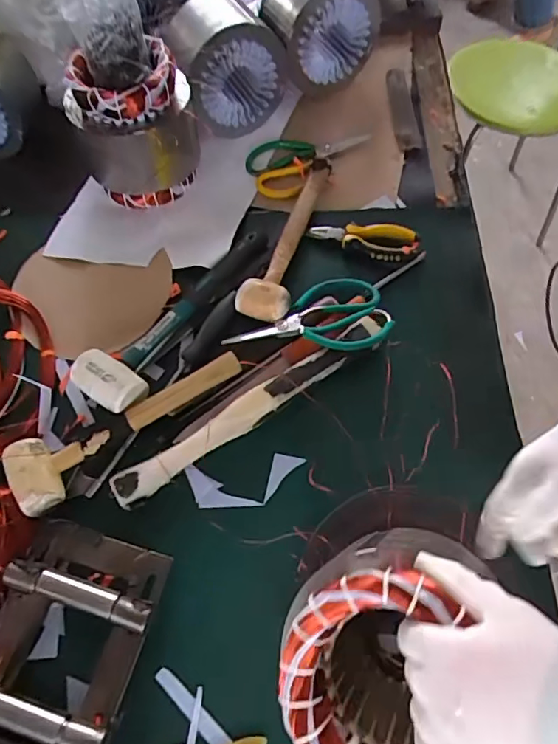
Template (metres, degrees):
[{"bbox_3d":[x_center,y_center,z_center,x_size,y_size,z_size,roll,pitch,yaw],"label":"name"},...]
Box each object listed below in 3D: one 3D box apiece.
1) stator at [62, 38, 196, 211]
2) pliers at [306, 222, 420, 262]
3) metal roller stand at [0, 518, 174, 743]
[{"bbox_3d":[-0.186,-0.320,0.680,0.145,0.160,0.119,-7,64,-2],"label":"stator"},{"bbox_3d":[0.106,-0.169,0.652,0.136,0.014,0.051,12,65,7],"label":"pliers"},{"bbox_3d":[-0.189,0.243,0.448,0.141,0.050,0.200,16,64,8],"label":"metal roller stand"}]

